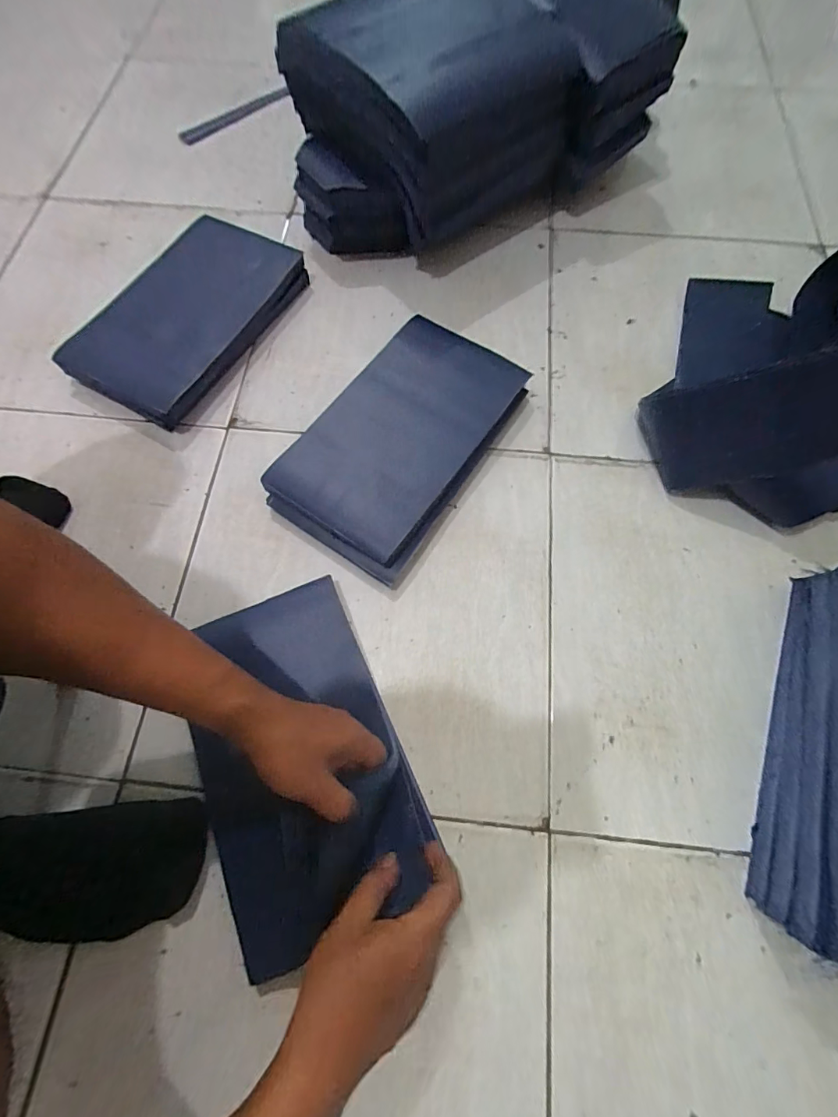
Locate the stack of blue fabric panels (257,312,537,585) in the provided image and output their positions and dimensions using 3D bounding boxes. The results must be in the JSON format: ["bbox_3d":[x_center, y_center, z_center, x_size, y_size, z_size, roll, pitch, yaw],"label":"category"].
[{"bbox_3d":[-0.022,-0.141,0.526,0.182,0.044,0.302,32,74,12],"label":"stack of blue fabric panels"}]

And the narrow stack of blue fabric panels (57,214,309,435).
[{"bbox_3d":[-0.317,-0.329,0.599,0.197,0.040,0.297,29,73,11],"label":"narrow stack of blue fabric panels"}]

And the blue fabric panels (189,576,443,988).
[{"bbox_3d":[-0.115,0.179,0.413,0.182,0.043,0.291,-24,71,-7],"label":"blue fabric panels"}]

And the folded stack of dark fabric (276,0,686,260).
[{"bbox_3d":[0.074,-0.604,0.598,0.499,0.220,0.229,-30,72,-9],"label":"folded stack of dark fabric"}]

